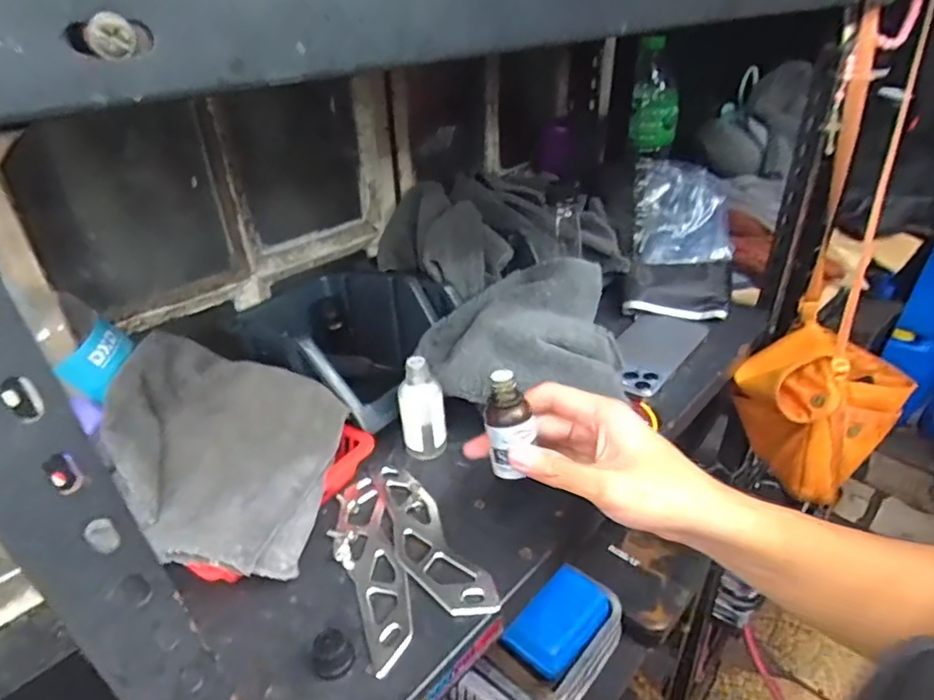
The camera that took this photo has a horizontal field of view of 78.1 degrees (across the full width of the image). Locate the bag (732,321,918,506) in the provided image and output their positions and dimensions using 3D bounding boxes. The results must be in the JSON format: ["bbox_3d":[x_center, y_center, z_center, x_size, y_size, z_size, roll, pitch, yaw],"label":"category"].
[{"bbox_3d":[0.387,0.065,0.633,0.160,0.145,0.118,-10,34,-13],"label":"bag"}]

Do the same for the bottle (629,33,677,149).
[{"bbox_3d":[0.249,-0.332,0.754,0.061,0.136,0.056,9,34,15],"label":"bottle"}]

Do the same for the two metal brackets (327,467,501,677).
[{"bbox_3d":[-0.049,0.145,0.425,0.086,0.012,0.161,-15,36,-21],"label":"two metal brackets"}]

